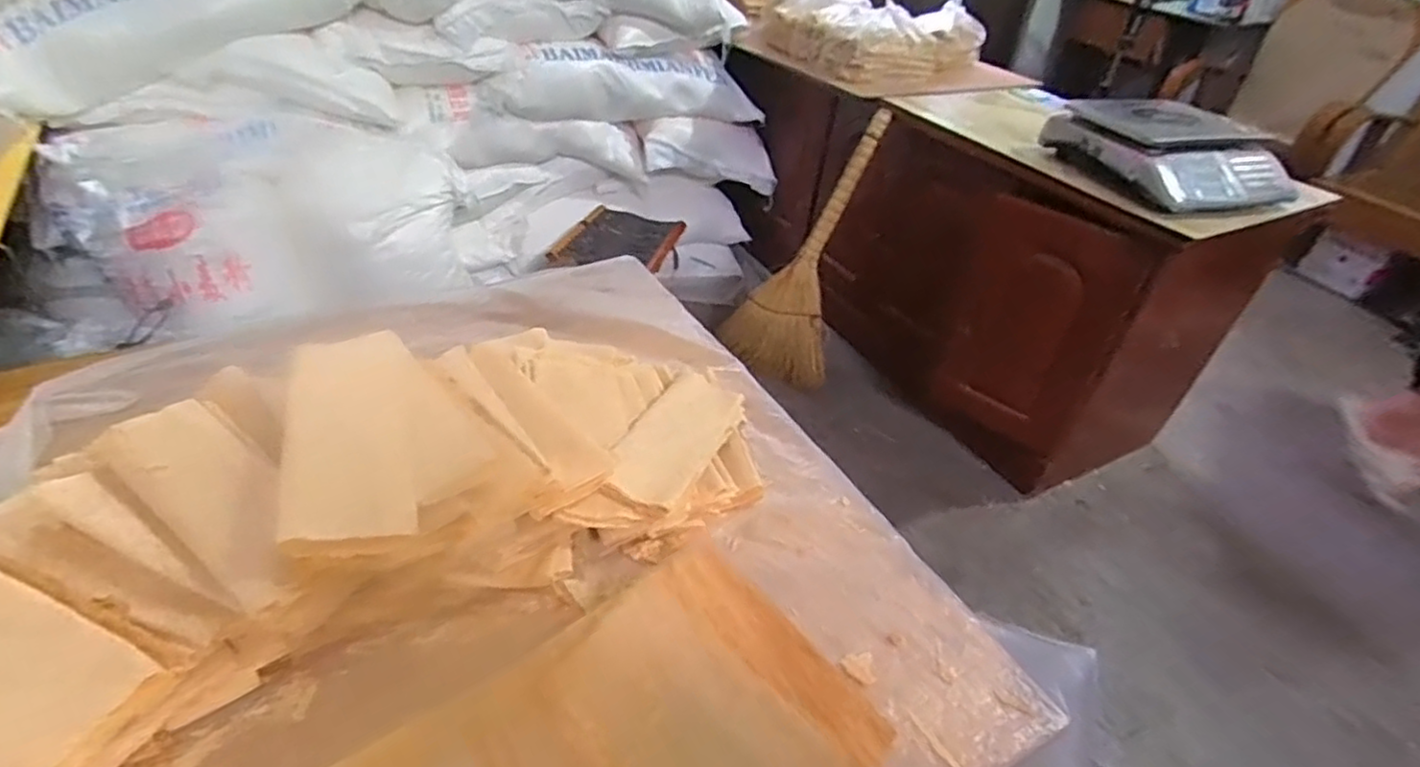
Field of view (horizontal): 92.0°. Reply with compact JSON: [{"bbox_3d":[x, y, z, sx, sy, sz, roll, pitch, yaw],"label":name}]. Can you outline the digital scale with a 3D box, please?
[{"bbox_3d":[0.865,-0.449,1.307,0.289,0.158,0.346,-6,40,-16],"label":"digital scale"}]

